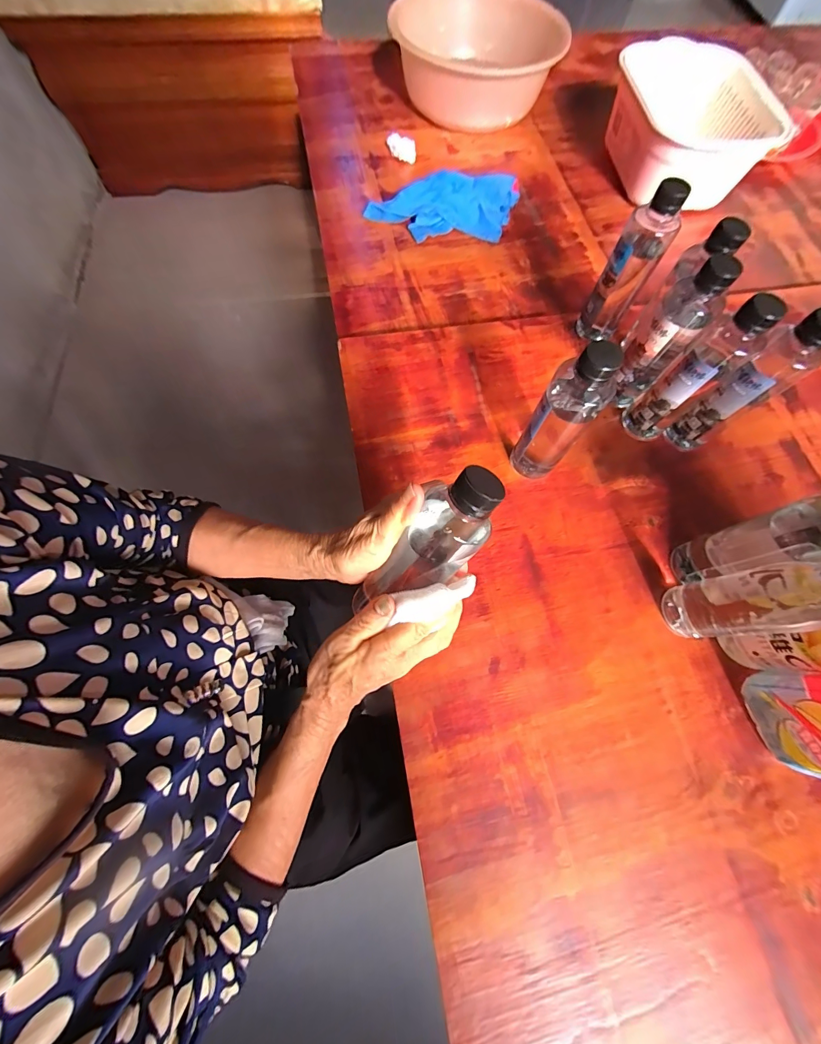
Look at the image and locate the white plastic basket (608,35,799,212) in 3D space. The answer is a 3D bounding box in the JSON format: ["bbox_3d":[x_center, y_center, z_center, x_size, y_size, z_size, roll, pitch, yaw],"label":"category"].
[{"bbox_3d":[0.482,-0.679,0.639,0.220,0.119,0.255,-5,70,-4],"label":"white plastic basket"}]

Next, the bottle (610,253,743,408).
[{"bbox_3d":[0.280,-0.204,0.413,0.056,0.173,0.047,39,73,13],"label":"bottle"}]

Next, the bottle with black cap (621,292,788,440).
[{"bbox_3d":[0.306,-0.159,0.400,0.047,0.181,0.049,-40,75,-15],"label":"bottle with black cap"}]

